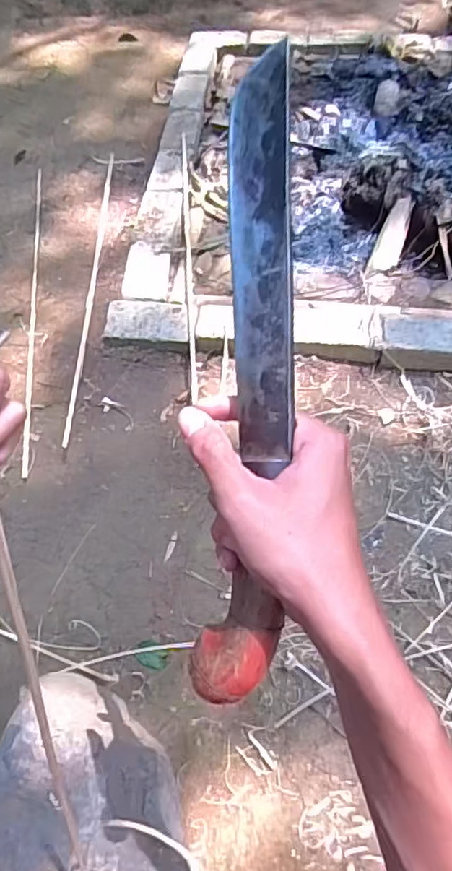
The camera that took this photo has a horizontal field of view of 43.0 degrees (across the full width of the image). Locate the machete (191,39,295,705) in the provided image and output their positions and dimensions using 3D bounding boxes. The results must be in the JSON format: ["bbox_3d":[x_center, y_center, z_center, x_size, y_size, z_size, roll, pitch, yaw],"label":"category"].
[{"bbox_3d":[0.013,-0.026,0.307,0.044,0.022,0.331,3,90,7],"label":"machete"}]

